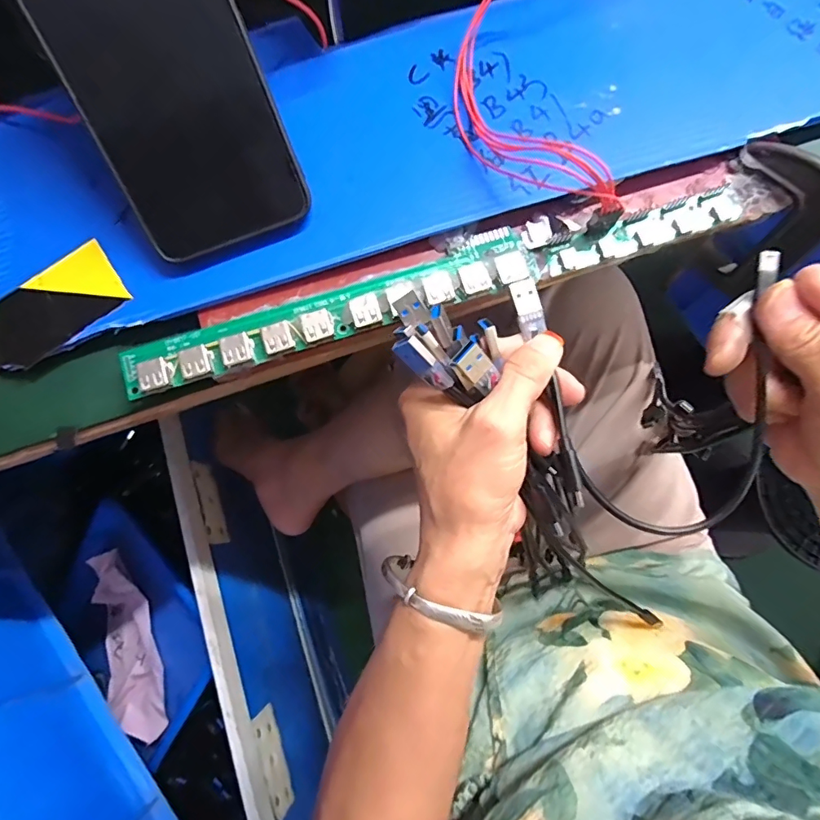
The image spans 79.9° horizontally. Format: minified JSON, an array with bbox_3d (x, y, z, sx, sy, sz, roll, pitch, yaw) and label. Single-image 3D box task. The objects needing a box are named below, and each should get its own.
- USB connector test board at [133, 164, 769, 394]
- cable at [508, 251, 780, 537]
[{"bbox_3d":[0.020,-0.070,0.239,0.319,0.013,0.039,-17,78,-2],"label":"USB connector test board"},{"bbox_3d":[0.102,-0.005,0.218,0.108,0.043,0.118,0,78,2],"label":"cable"}]

